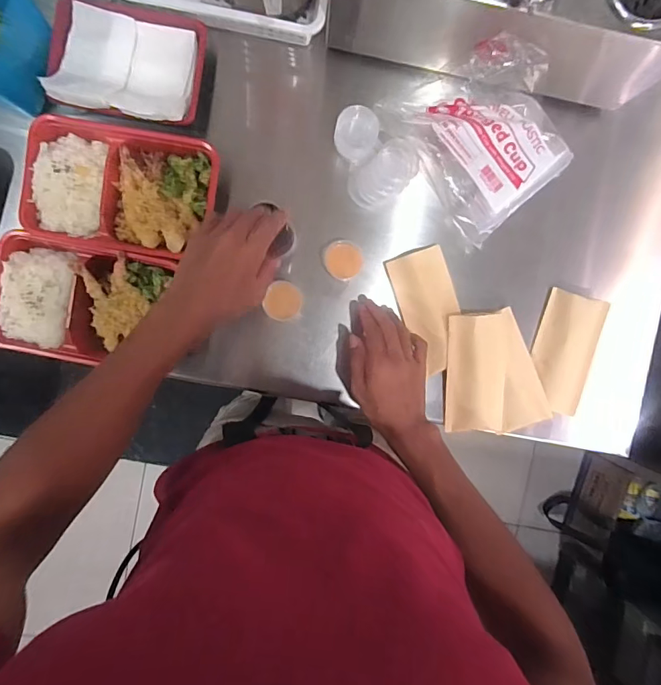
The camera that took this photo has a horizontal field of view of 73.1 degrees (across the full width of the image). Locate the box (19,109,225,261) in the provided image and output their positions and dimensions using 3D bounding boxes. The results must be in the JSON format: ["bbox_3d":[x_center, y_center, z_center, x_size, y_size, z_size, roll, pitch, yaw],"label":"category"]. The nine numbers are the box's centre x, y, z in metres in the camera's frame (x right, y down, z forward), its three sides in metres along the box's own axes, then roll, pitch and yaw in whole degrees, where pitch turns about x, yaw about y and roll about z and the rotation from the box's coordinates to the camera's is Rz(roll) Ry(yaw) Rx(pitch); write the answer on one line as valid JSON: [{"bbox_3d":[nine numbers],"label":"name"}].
[{"bbox_3d":[-0.248,-0.185,0.533,0.217,0.038,0.142,8,93,-3],"label":"box"}]

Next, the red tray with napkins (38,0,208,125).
[{"bbox_3d":[-0.242,-0.335,0.532,0.177,0.042,0.137,9,93,-3],"label":"red tray with napkins"}]

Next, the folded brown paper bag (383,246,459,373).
[{"bbox_3d":[0.130,-0.042,0.582,0.073,0.010,0.157,-17,95,12],"label":"folded brown paper bag"}]

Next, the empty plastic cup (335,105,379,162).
[{"bbox_3d":[0.032,-0.250,0.534,0.050,0.060,0.042,1,93,-3],"label":"empty plastic cup"}]

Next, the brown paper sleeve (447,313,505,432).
[{"bbox_3d":[0.192,0.043,0.585,0.074,0.008,0.158,0,106,7],"label":"brown paper sleeve"}]

